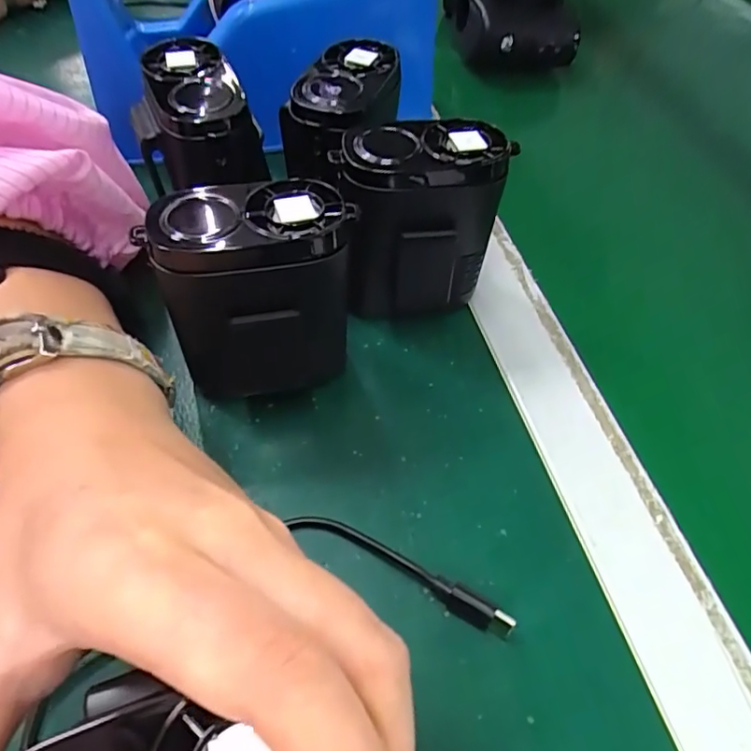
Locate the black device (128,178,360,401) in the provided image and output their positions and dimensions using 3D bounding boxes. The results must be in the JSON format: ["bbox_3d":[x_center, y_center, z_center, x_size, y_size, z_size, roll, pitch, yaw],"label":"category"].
[{"bbox_3d":[-0.043,-0.029,0.212,0.065,0.082,0.040,-9,55,-11],"label":"black device"}]

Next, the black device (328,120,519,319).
[{"bbox_3d":[0.017,-0.062,0.248,0.064,0.084,0.038,-11,55,-12],"label":"black device"}]

